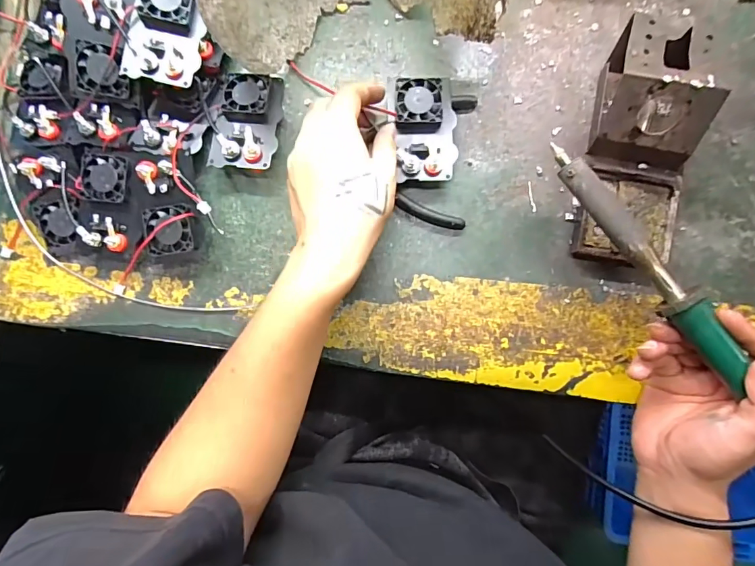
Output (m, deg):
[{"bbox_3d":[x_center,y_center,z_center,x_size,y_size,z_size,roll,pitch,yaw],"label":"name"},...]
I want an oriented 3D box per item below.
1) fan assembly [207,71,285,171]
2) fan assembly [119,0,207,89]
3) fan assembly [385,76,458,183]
[{"bbox_3d":[-0.115,-0.144,0.384,0.054,0.030,0.088,3,88,5],"label":"fan assembly"},{"bbox_3d":[-0.177,-0.210,0.367,0.054,0.035,0.086,8,89,5],"label":"fan assembly"},{"bbox_3d":[0.038,-0.130,0.366,0.055,0.015,0.088,-4,88,4],"label":"fan assembly"}]

